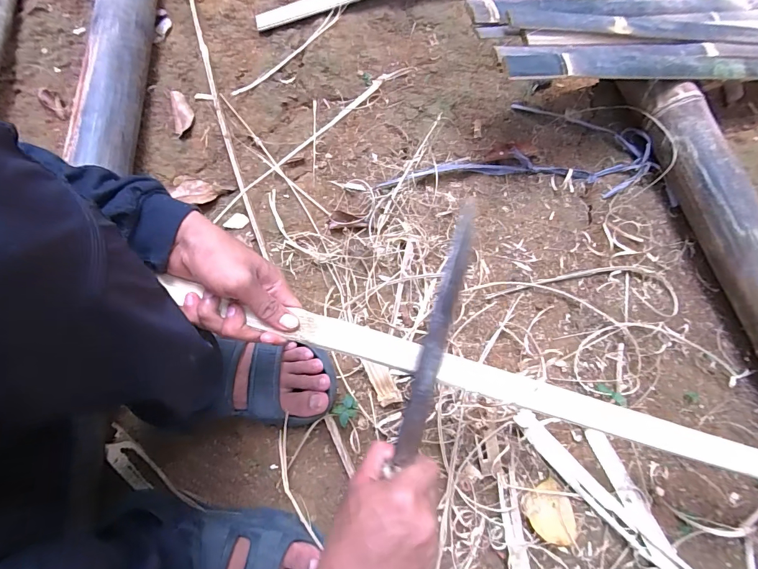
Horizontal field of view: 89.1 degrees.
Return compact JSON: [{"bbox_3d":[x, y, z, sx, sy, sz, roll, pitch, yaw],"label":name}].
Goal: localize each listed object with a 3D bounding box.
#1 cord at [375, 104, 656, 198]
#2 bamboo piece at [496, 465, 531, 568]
[{"bbox_3d":[0.211,-0.224,0.612,0.409,0.025,0.166,2,73,2],"label":"cord"},{"bbox_3d":[0.163,0.310,0.453,0.029,0.015,0.163,-10,73,-2],"label":"bamboo piece"}]

